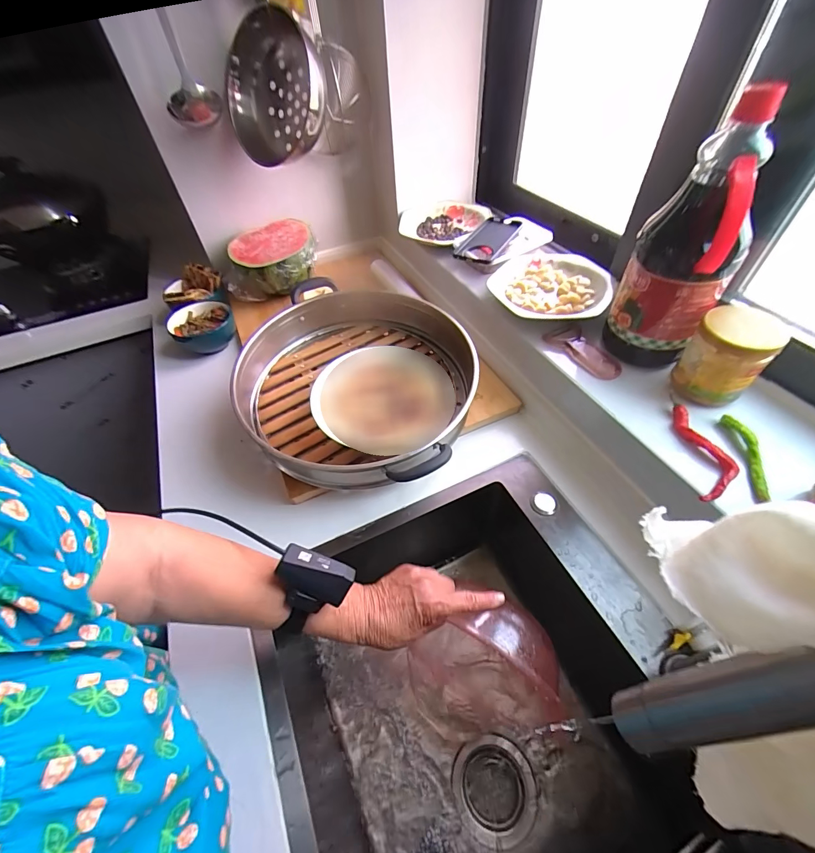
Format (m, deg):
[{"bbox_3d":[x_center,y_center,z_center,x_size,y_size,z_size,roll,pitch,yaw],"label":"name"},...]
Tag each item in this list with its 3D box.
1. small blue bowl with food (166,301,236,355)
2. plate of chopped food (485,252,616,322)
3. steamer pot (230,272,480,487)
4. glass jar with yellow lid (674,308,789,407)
[{"bbox_3d":[-0.413,-0.201,0.773,0.117,0.063,0.097,-27,53,-17],"label":"small blue bowl with food"},{"bbox_3d":[0.237,-0.237,0.637,0.185,0.029,0.180,-2,50,3],"label":"plate of chopped food"},{"bbox_3d":[-0.102,-0.082,0.612,0.412,0.115,0.356,15,53,17],"label":"steamer pot"},{"bbox_3d":[0.379,-0.081,0.457,0.061,0.106,0.079,-39,57,-25],"label":"glass jar with yellow lid"}]

